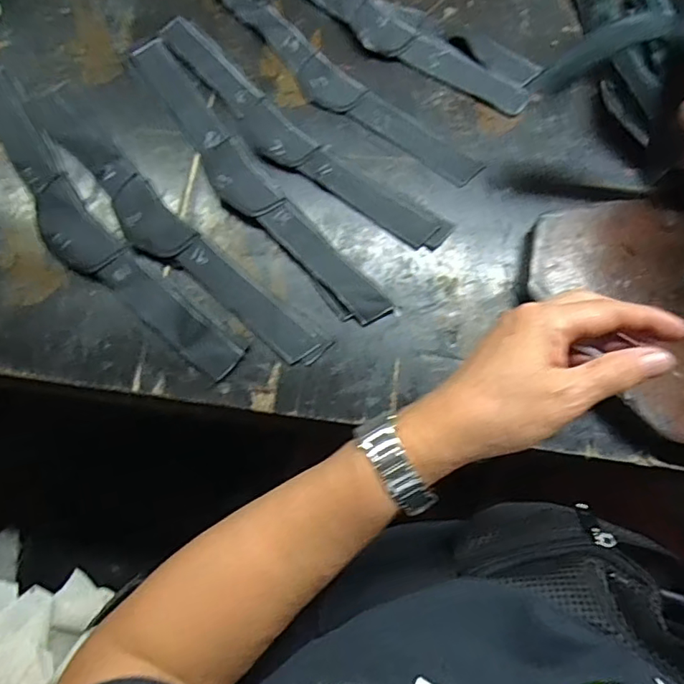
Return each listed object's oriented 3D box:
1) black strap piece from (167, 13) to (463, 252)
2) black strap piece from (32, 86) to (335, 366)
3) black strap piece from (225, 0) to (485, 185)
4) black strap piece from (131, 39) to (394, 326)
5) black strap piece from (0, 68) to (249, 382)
[{"bbox_3d":[-0.041,-0.161,0.403,0.281,0.008,0.048,41,79,8],"label":"black strap piece"},{"bbox_3d":[-0.133,-0.087,0.389,0.303,0.004,0.045,44,79,9],"label":"black strap piece"},{"bbox_3d":[-0.006,-0.211,0.424,0.269,0.004,0.044,41,79,9],"label":"black strap piece"},{"bbox_3d":[-0.074,-0.124,0.396,0.041,0.010,0.296,-38,80,-10],"label":"black strap piece"},{"bbox_3d":[-0.194,-0.089,0.388,0.054,0.006,0.314,-41,80,-10],"label":"black strap piece"}]

